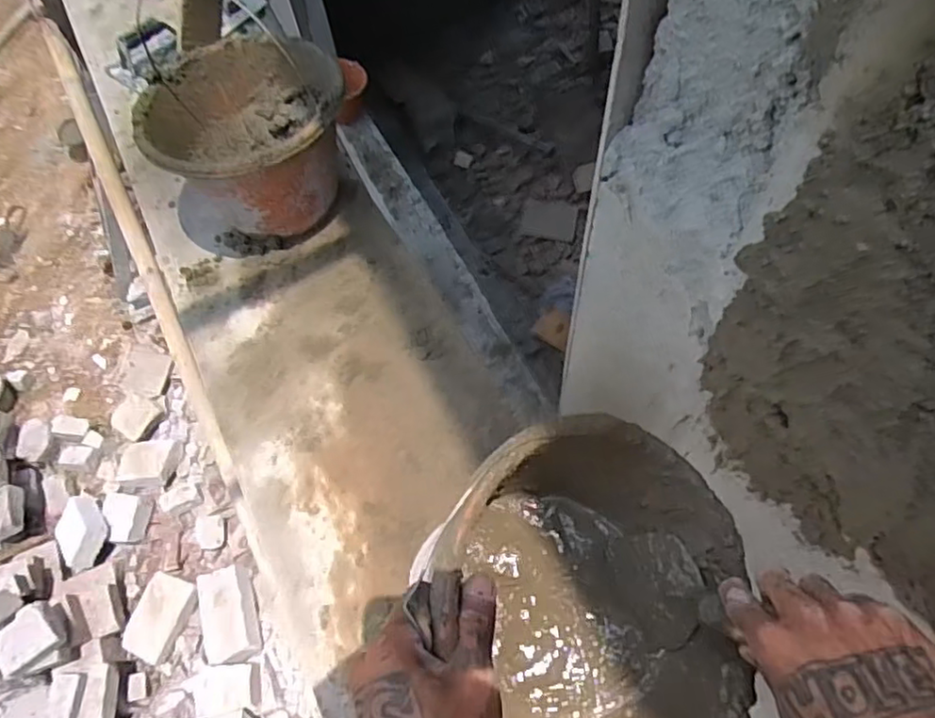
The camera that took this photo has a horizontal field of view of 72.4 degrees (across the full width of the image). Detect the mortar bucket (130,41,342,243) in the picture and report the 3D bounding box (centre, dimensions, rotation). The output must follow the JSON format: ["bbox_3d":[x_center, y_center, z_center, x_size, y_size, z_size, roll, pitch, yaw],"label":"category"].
[{"bbox_3d":[-0.273,-0.275,0.834,0.224,0.176,0.231,-1,63,3],"label":"mortar bucket"}]

